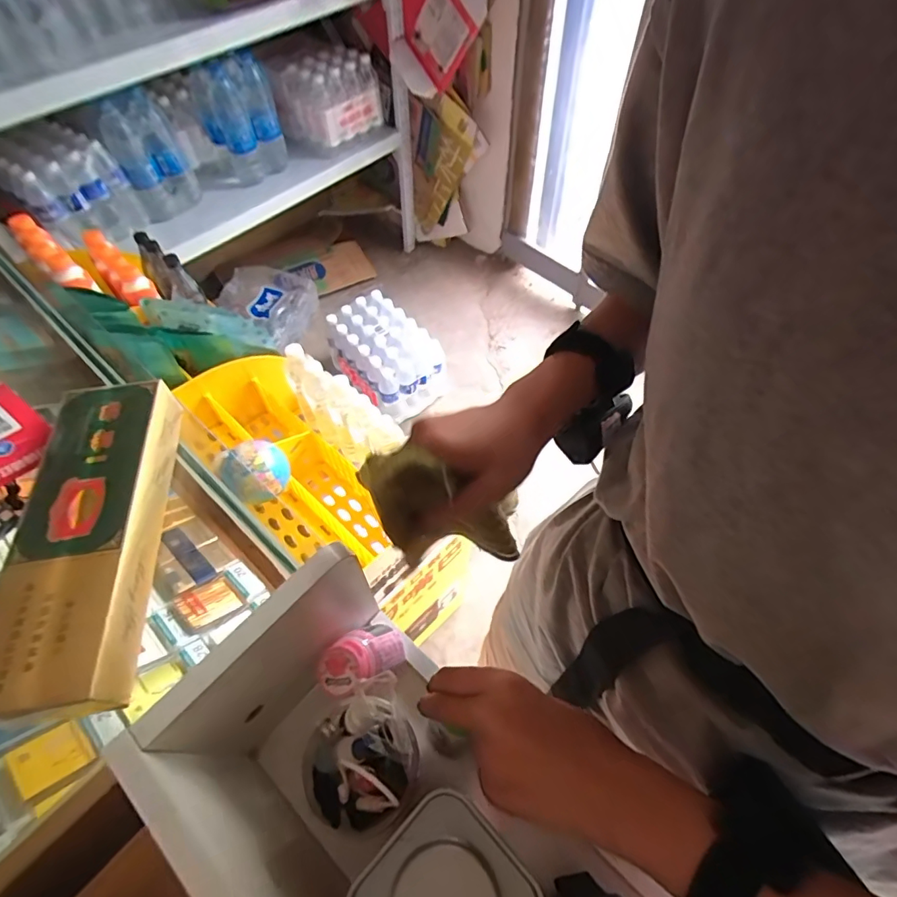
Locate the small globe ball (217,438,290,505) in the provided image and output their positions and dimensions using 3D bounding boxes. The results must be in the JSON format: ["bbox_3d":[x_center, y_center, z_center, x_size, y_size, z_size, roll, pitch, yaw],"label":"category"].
[{"bbox_3d":[-0.304,0.029,0.758,0.096,0.083,0.088,-34,62,-19],"label":"small globe ball"}]

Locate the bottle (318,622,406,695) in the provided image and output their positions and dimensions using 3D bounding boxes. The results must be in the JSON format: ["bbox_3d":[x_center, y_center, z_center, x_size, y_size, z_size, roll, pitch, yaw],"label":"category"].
[{"bbox_3d":[-0.066,0.169,0.401,0.046,0.082,0.034,33,97,21],"label":"bottle"}]

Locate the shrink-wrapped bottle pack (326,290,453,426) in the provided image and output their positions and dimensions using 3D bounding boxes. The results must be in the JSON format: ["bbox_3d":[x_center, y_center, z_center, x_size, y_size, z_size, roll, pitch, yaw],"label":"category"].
[{"bbox_3d":[-0.208,-0.313,1.650,0.266,0.227,0.372,-33,62,-18],"label":"shrink-wrapped bottle pack"}]

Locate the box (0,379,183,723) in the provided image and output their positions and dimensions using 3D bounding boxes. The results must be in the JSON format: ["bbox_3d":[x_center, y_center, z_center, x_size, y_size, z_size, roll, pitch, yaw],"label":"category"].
[{"bbox_3d":[-0.288,0.064,0.405,0.099,0.050,0.287,-9,57,-4],"label":"box"}]

